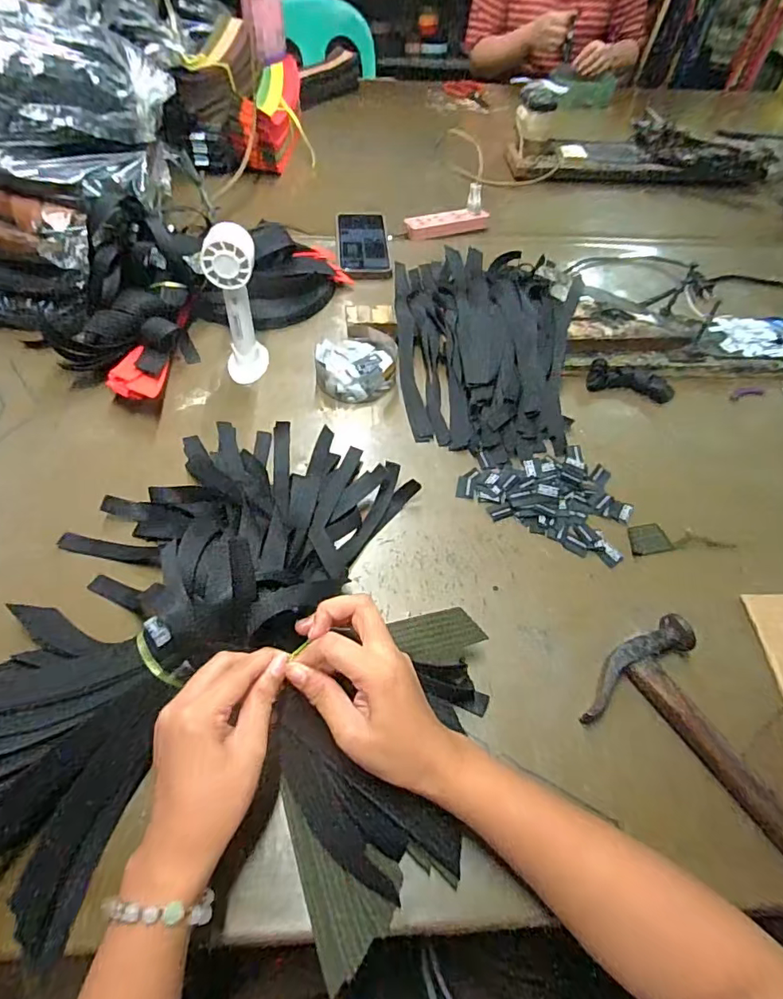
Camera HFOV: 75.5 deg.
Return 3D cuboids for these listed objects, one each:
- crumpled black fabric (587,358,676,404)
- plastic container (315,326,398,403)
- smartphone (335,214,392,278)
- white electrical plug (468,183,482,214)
[{"bbox_3d":[0.299,-0.151,0.628,0.104,0.021,0.045,6,56,0],"label":"crumpled black fabric"},{"bbox_3d":[-0.043,-0.172,0.628,0.097,0.031,0.114,0,56,-4],"label":"plastic container"},{"bbox_3d":[-0.044,-0.403,0.795,0.080,0.013,0.166,-3,56,-6],"label":"smartphone"},{"bbox_3d":[0.141,-0.508,0.849,0.022,0.047,0.018,-2,56,-5],"label":"white electrical plug"}]

